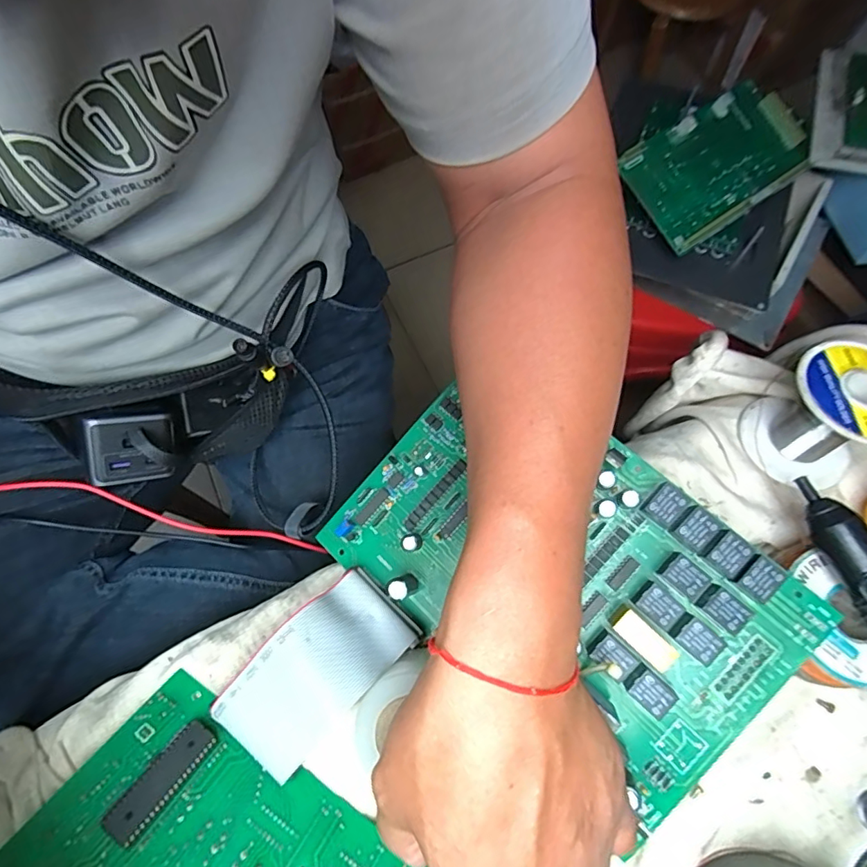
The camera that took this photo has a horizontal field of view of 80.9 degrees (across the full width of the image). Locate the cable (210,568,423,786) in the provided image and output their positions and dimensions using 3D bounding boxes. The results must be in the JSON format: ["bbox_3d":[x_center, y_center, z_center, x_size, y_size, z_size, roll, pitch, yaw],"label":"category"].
[{"bbox_3d":[-0.058,0.119,0.257,0.050,0.031,0.094,41,75,17],"label":"cable"}]

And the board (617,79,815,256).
[{"bbox_3d":[0.304,-0.289,0.539,0.205,0.020,0.119,-33,82,1],"label":"board"}]

